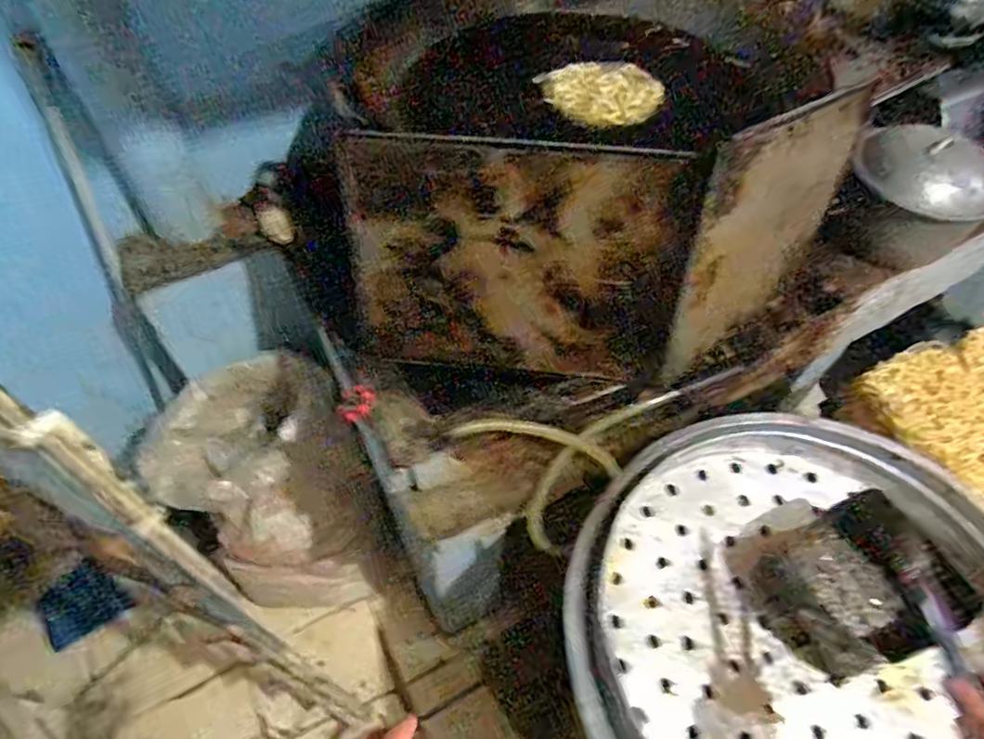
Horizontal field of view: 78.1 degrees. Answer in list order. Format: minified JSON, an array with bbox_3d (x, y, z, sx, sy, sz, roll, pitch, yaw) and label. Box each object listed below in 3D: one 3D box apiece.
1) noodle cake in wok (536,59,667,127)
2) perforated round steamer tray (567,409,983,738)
[{"bbox_3d":[0.178,-0.449,0.963,0.184,0.033,0.153,30,59,21],"label":"noodle cake in wok"},{"bbox_3d":[0.433,0.341,0.804,0.640,0.089,0.605,0,53,0],"label":"perforated round steamer tray"}]

